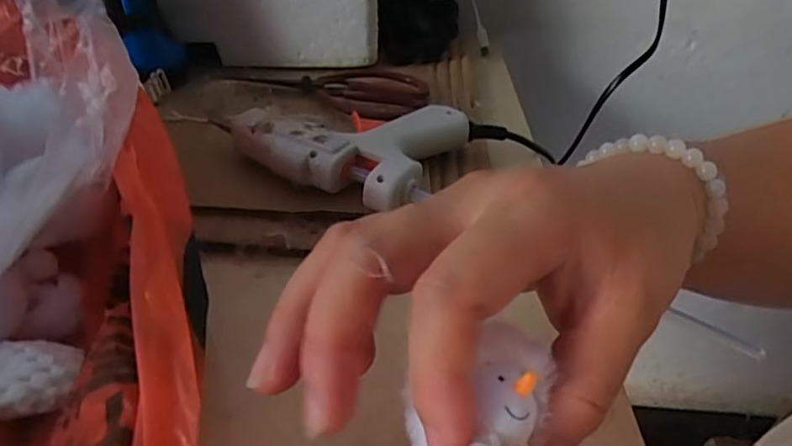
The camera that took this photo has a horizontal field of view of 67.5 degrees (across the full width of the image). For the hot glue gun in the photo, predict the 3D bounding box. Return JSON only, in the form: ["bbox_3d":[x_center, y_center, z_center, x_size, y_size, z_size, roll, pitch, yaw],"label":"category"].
[{"bbox_3d":[-0.017,-0.051,0.355,0.120,0.035,0.114,19,40,21],"label":"hot glue gun"}]

